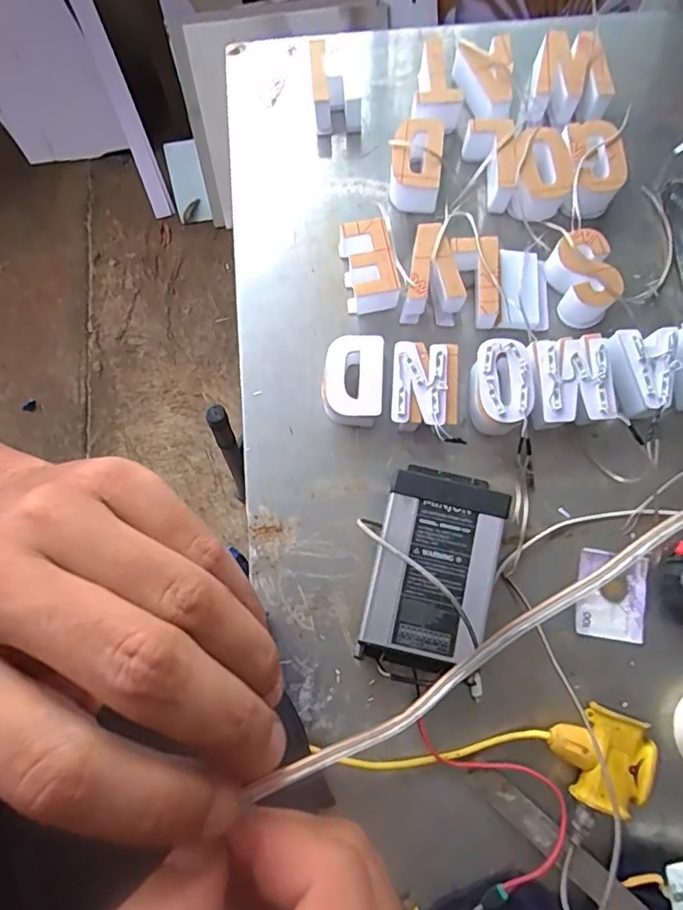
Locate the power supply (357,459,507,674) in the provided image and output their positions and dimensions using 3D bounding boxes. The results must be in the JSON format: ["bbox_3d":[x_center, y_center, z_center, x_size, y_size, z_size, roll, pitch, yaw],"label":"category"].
[{"bbox_3d":[0.086,0.107,0.538,0.110,0.051,0.189,13,81,3],"label":"power supply"}]

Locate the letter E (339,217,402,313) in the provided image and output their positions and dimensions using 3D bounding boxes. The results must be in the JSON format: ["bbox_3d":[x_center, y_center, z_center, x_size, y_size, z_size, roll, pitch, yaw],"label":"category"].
[{"bbox_3d":[0.029,-0.198,0.600,0.052,0.046,0.079,-10,80,0],"label":"letter E"}]

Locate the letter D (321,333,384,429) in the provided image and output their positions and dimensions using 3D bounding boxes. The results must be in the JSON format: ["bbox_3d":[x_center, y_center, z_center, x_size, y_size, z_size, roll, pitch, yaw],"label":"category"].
[{"bbox_3d":[0.011,-0.074,0.575,0.061,0.040,0.092,1,81,1],"label":"letter D"}]

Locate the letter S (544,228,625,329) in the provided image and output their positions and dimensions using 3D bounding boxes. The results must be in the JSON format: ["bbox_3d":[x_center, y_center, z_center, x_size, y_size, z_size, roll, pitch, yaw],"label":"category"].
[{"bbox_3d":[0.252,-0.182,0.598,0.060,0.046,0.096,-21,81,-2],"label":"letter S"}]

